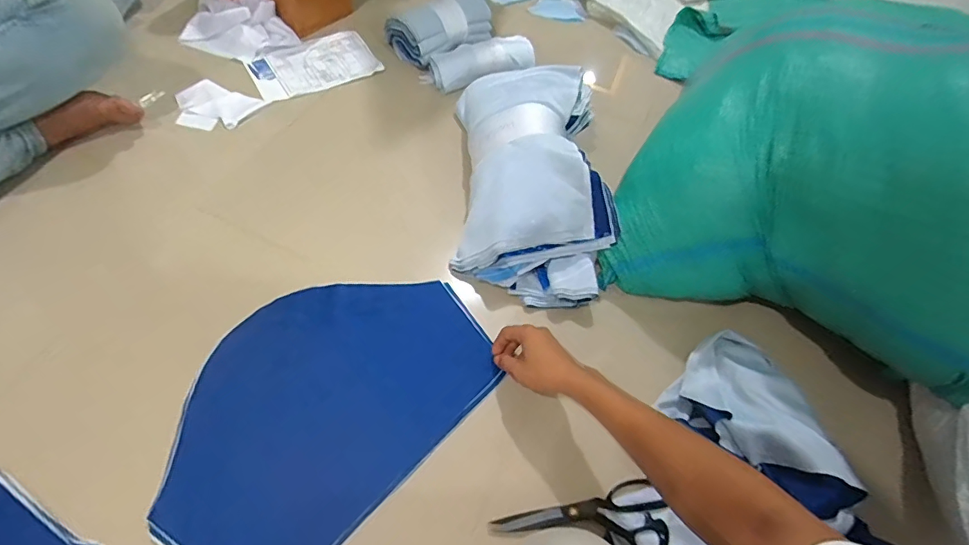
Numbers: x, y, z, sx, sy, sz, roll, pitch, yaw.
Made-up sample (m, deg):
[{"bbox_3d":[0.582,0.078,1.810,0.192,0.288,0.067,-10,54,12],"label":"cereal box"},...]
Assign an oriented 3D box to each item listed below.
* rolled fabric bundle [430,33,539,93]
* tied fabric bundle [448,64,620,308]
[{"bbox_3d":[-0.004,-0.459,1.072,0.233,0.050,0.097,-19,60,-19],"label":"rolled fabric bundle"},{"bbox_3d":[0.076,-0.172,0.795,0.235,0.138,0.425,6,55,-4],"label":"tied fabric bundle"}]

